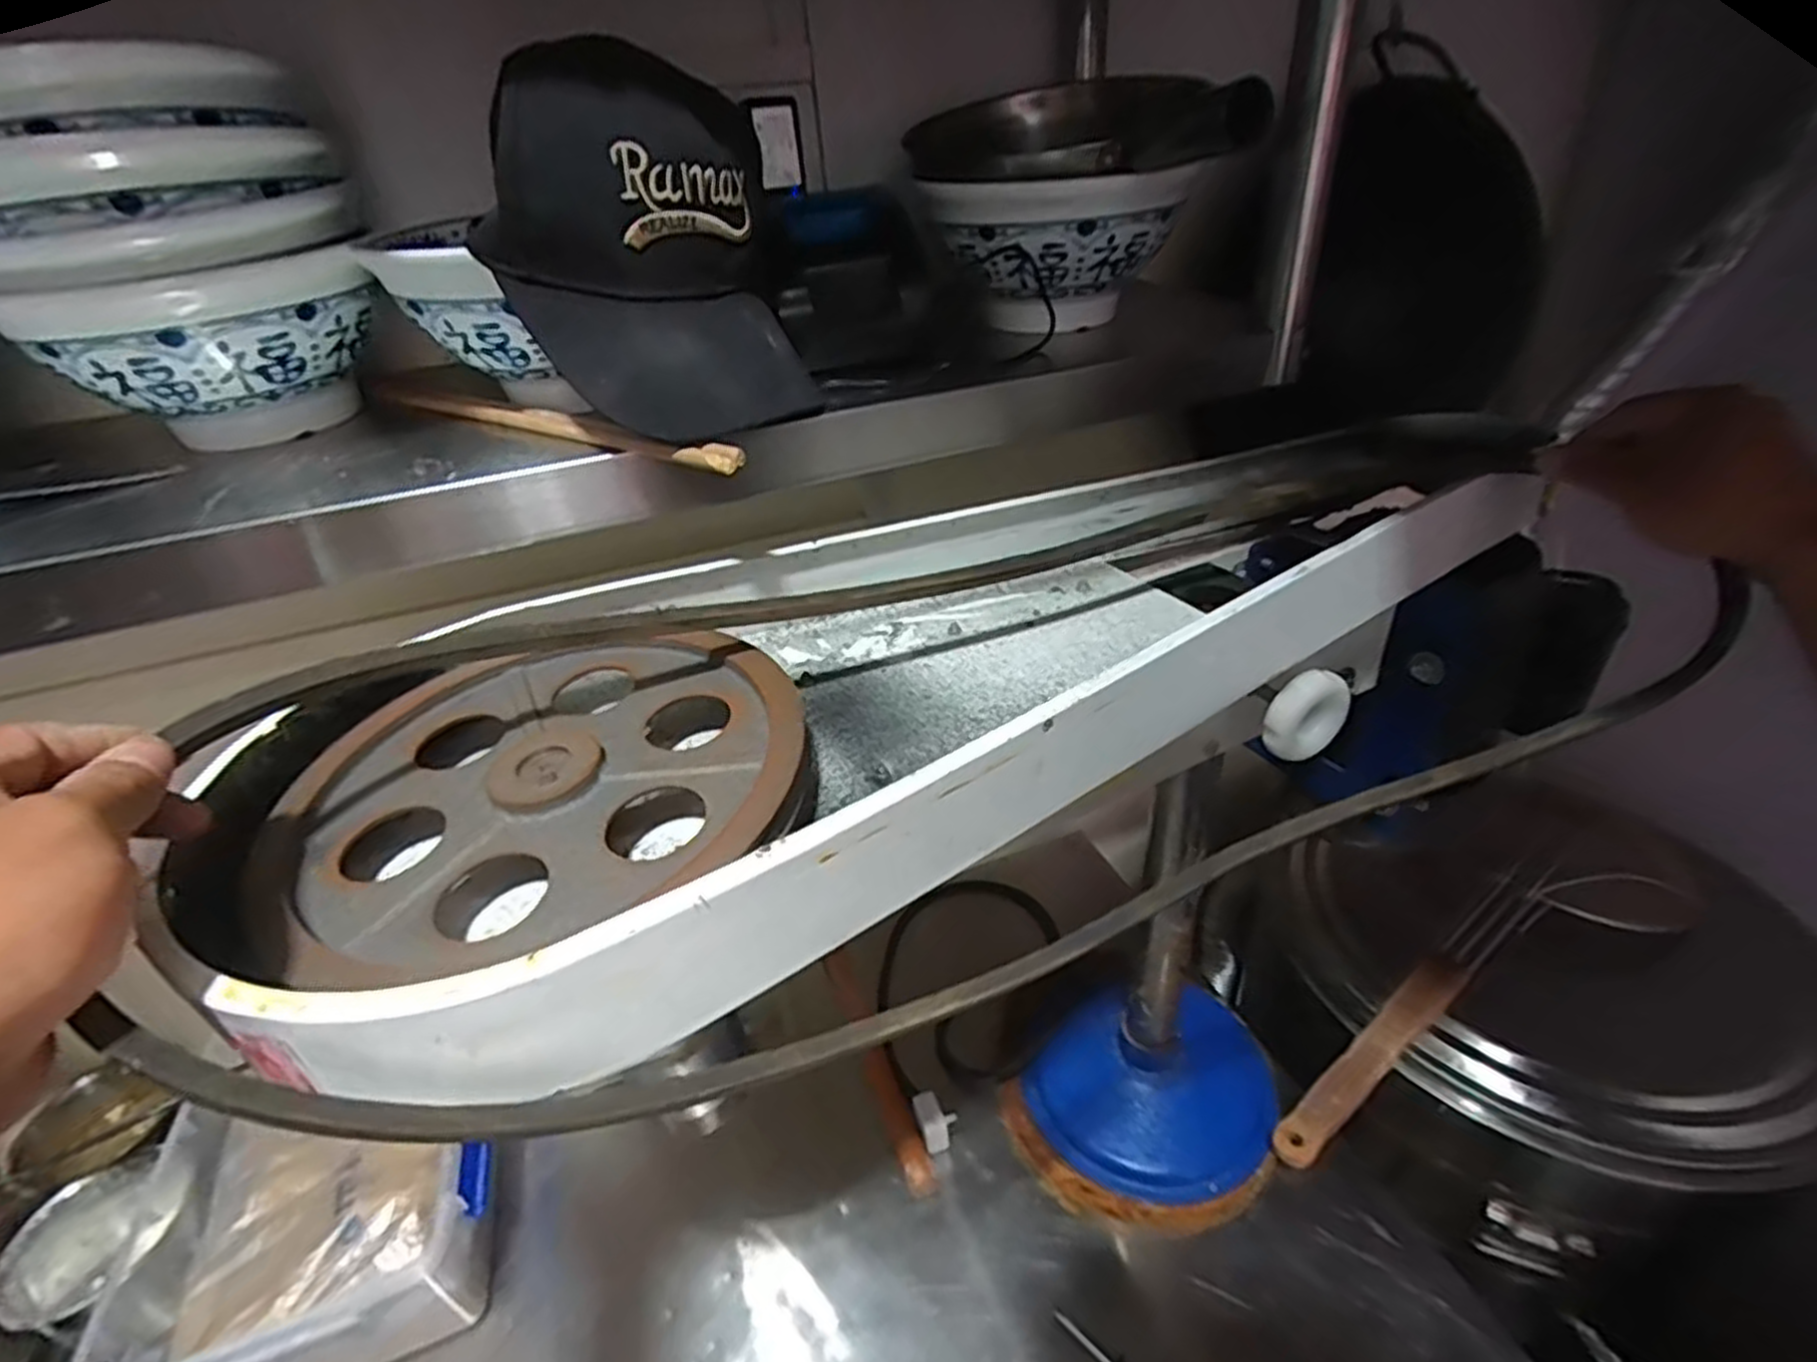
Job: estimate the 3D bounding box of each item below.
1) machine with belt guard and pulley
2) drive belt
[{"bbox_3d":[0.001,-0.003,0.410,0.601,0.106,0.260,-17,34,-17],"label":"machine with belt guard and pulley"},{"bbox_3d":[0.087,-0.013,0.421,0.747,0.071,0.296,-12,45,-19],"label":"drive belt"}]

